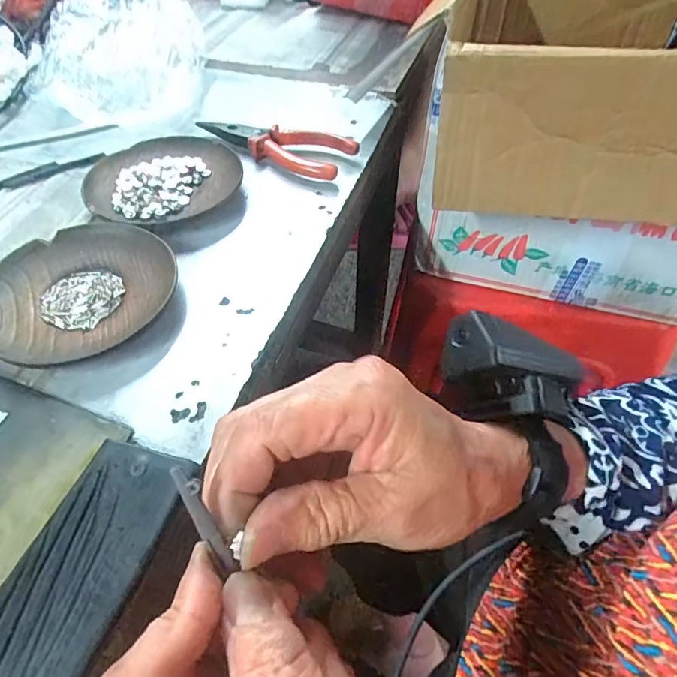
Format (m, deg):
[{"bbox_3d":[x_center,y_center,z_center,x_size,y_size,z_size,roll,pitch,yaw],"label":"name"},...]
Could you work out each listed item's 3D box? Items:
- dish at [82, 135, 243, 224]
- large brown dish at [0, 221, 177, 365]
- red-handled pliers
[{"bbox_3d":[-0.132,-0.122,0.375,0.109,0.017,0.107,0,50,0],"label":"dish"},{"bbox_3d":[-0.161,-0.031,0.303,0.110,0.015,0.100,0,50,0],"label":"large brown dish"},{"bbox_3d":[-0.057,-0.161,0.411,0.137,0.021,0.046,18,52,15],"label":"red-handled pliers"}]

